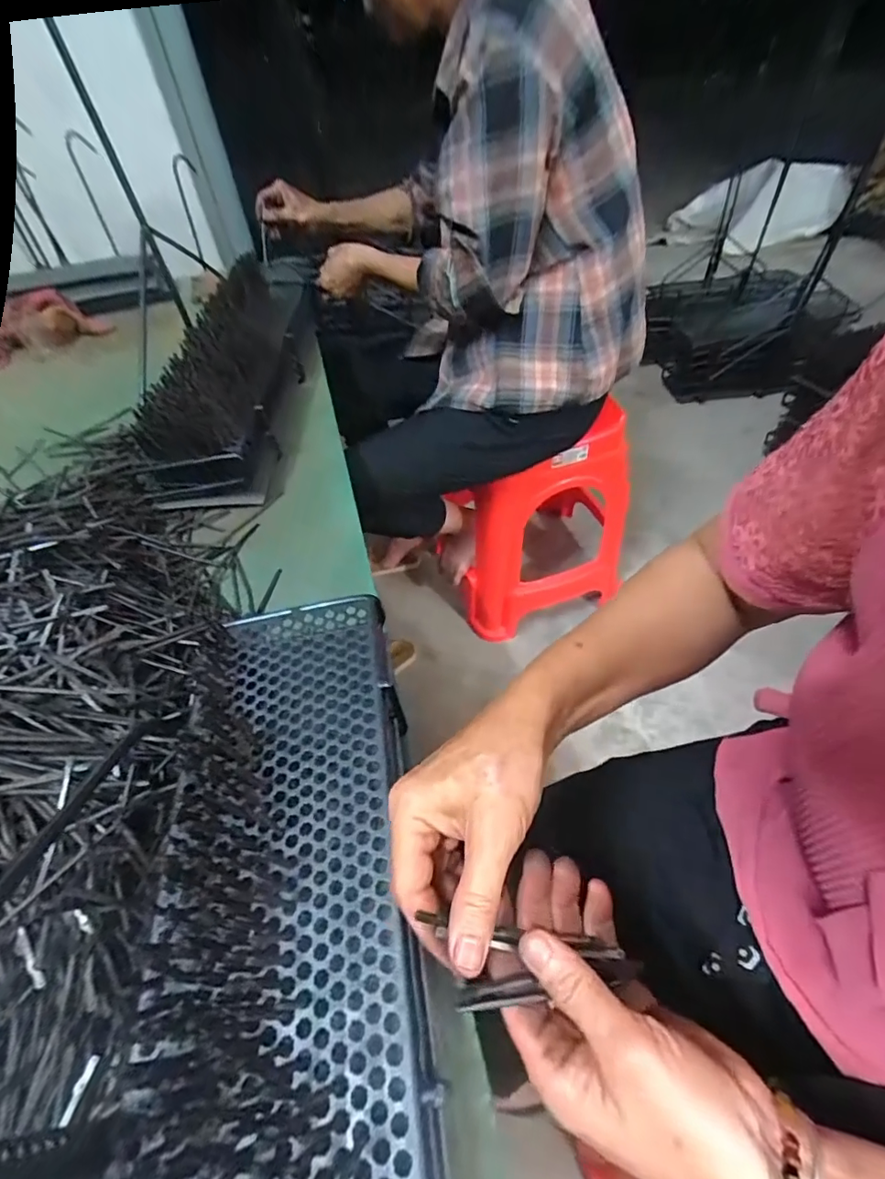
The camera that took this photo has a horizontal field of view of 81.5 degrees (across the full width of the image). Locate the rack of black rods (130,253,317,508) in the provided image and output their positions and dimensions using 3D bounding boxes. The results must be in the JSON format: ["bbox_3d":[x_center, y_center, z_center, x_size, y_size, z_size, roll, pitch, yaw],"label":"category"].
[{"bbox_3d":[-0.290,-0.346,0.776,0.147,0.113,0.546,-3,49,4],"label":"rack of black rods"}]

